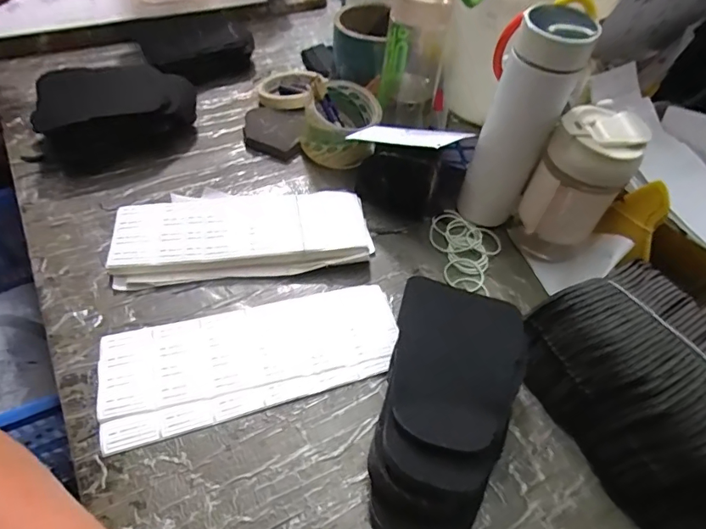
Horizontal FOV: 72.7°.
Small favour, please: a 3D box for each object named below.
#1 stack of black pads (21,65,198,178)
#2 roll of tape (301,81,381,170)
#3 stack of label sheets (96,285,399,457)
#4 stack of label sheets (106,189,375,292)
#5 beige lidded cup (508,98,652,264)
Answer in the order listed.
[{"bbox_3d":[-0.283,-0.179,0.576,0.177,0.079,0.098,-19,56,-20],"label":"stack of black pads"},{"bbox_3d":[-0.015,-0.170,0.598,0.093,0.070,0.109,6,51,-1],"label":"roll of tape"},{"bbox_3d":[-0.088,0.079,0.438,0.263,0.008,0.102,-13,54,-16],"label":"stack of label sheets"},{"bbox_3d":[-0.116,-0.039,0.514,0.259,0.026,0.114,-6,52,-10],"label":"stack of label sheets"},{"bbox_3d":[0.223,-0.074,0.493,0.080,0.156,0.083,30,55,18],"label":"beige lidded cup"}]

